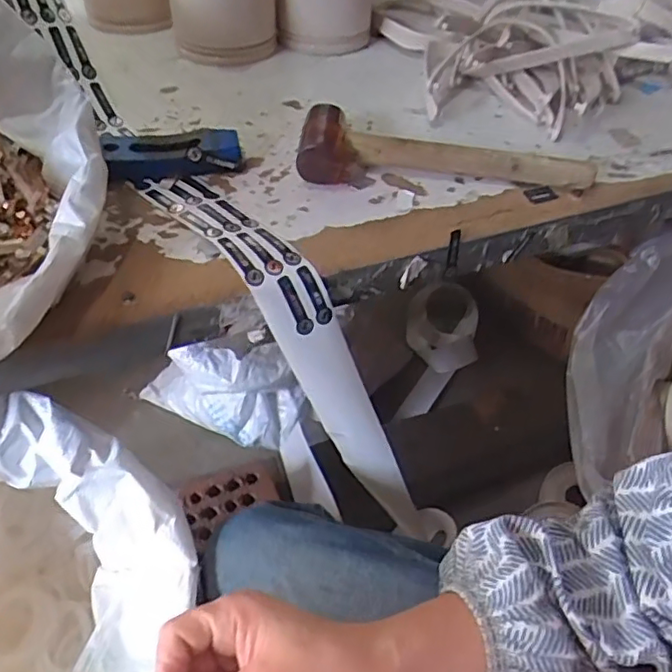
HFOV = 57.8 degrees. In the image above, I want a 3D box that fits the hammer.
[{"bbox_3d":[0.110,-0.187,0.611,0.295,0.052,0.081,1,46,-4],"label":"hammer"}]

